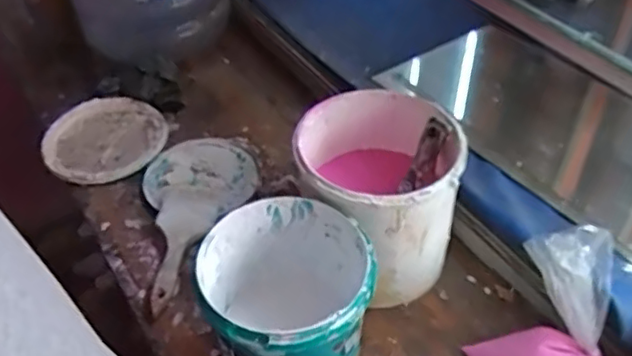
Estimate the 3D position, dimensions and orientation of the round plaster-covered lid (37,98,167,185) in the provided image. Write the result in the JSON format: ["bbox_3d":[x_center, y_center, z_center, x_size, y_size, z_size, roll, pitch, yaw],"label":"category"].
[{"bbox_3d":[-0.320,-0.056,0.952,0.176,0.020,0.170,-2,44,2],"label":"round plaster-covered lid"}]

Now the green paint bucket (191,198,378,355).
[{"bbox_3d":[-0.028,0.134,0.637,0.163,0.164,0.161,-2,44,2],"label":"green paint bucket"}]

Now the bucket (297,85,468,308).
[{"bbox_3d":[0.070,0.027,0.728,0.171,0.194,0.174,-2,44,2],"label":"bucket"}]

